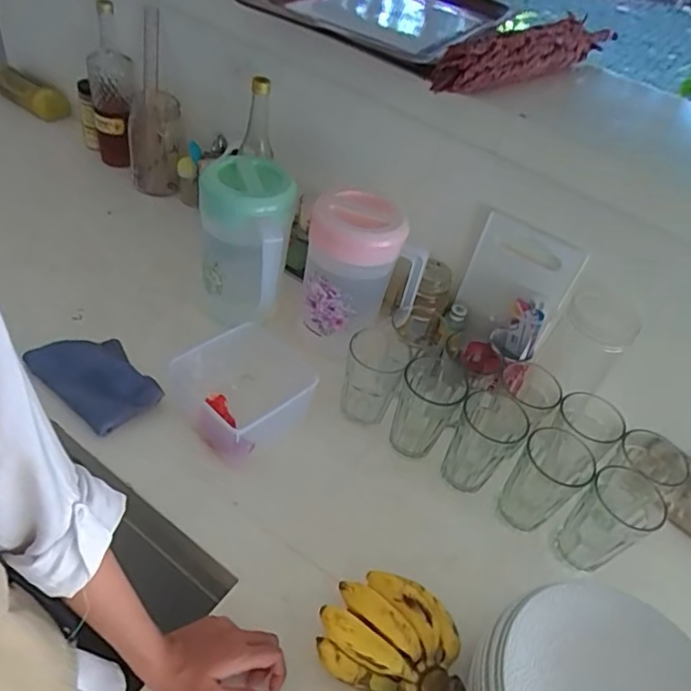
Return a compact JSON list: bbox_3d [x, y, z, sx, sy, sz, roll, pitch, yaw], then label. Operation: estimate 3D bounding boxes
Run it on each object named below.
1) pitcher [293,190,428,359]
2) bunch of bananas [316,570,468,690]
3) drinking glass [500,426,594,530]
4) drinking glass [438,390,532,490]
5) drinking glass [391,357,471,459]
[{"bbox_3d":[0.021,-0.088,0.763,0.151,0.190,0.105,17,43,4],"label":"pitcher"},{"bbox_3d":[0.049,0.277,0.540,0.135,0.058,0.103,23,44,10],"label":"bunch of bananas"},{"bbox_3d":[0.244,0.162,0.684,0.076,0.114,0.084,33,47,20],"label":"drinking glass"},{"bbox_3d":[0.174,0.121,0.706,0.076,0.120,0.076,24,44,11],"label":"drinking glass"},{"bbox_3d":[0.105,0.083,0.722,0.073,0.117,0.079,7,44,-7],"label":"drinking glass"}]

